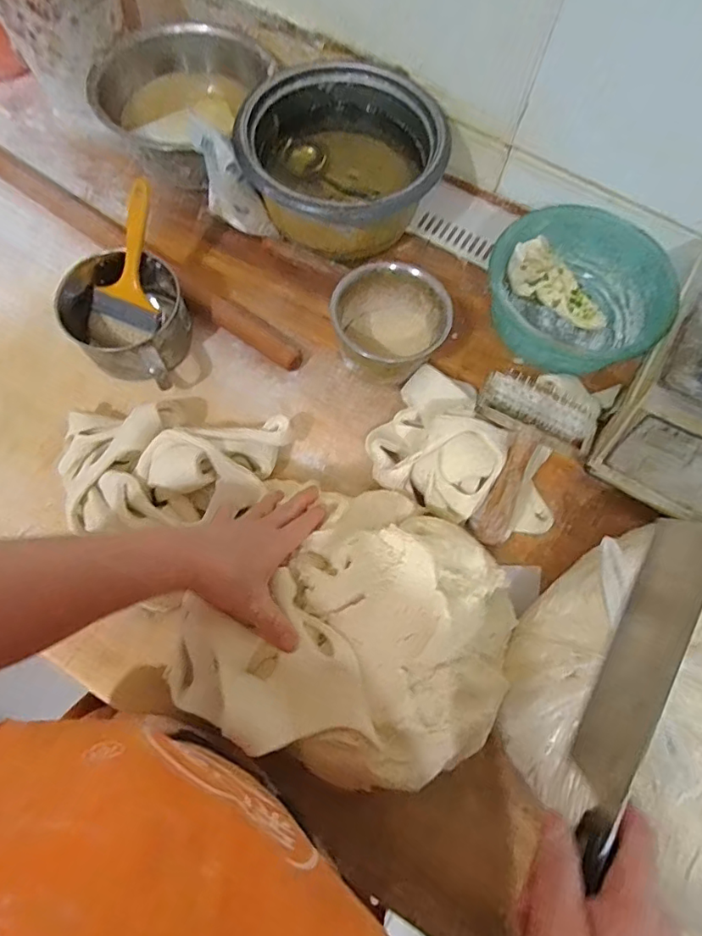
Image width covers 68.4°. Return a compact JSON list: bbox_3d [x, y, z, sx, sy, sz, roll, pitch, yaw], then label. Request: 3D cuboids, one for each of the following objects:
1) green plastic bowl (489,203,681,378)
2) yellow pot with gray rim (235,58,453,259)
[{"bbox_3d":[0.269,-0.206,0.623,0.201,0.086,0.192,1,71,-2],"label":"green plastic bowl"},{"bbox_3d":[-0.007,-0.379,0.640,0.234,0.098,0.231,1,71,-2],"label":"yellow pot with gray rim"}]

